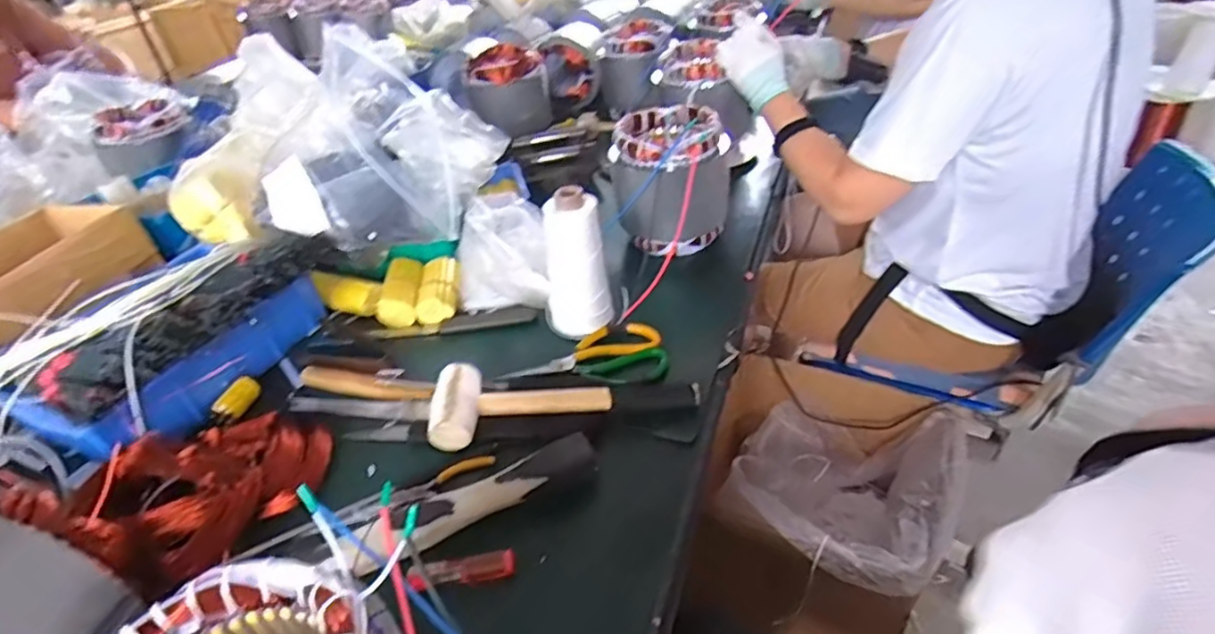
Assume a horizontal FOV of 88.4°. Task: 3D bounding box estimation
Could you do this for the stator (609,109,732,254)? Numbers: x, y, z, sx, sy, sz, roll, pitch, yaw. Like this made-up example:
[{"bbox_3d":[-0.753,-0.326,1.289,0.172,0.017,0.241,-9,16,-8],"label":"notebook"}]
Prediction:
[{"bbox_3d":[0.088,-0.193,0.865,0.154,0.153,0.141,2,39,8],"label":"stator"}]

